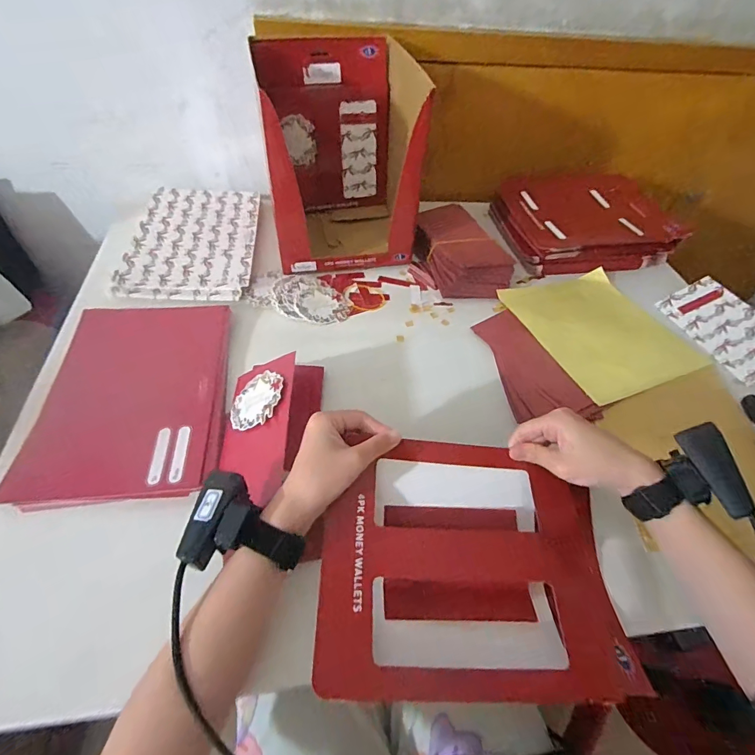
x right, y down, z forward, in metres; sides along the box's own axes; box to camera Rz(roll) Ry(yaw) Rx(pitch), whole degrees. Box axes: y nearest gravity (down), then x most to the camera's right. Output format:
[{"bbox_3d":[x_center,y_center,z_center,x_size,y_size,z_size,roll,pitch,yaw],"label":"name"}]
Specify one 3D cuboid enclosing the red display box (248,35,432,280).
[{"bbox_3d":[-0.055,-0.322,0.629,0.209,0.242,0.215,-8,49,-12],"label":"red display box"}]

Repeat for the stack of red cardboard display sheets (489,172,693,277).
[{"bbox_3d":[0.351,-0.266,0.733,0.259,0.061,0.197,-4,49,-8],"label":"stack of red cardboard display sheets"}]

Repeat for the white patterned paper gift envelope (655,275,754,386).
[{"bbox_3d":[0.494,-0.072,0.602,0.082,0.010,0.171,-30,52,9],"label":"white patterned paper gift envelope"}]

